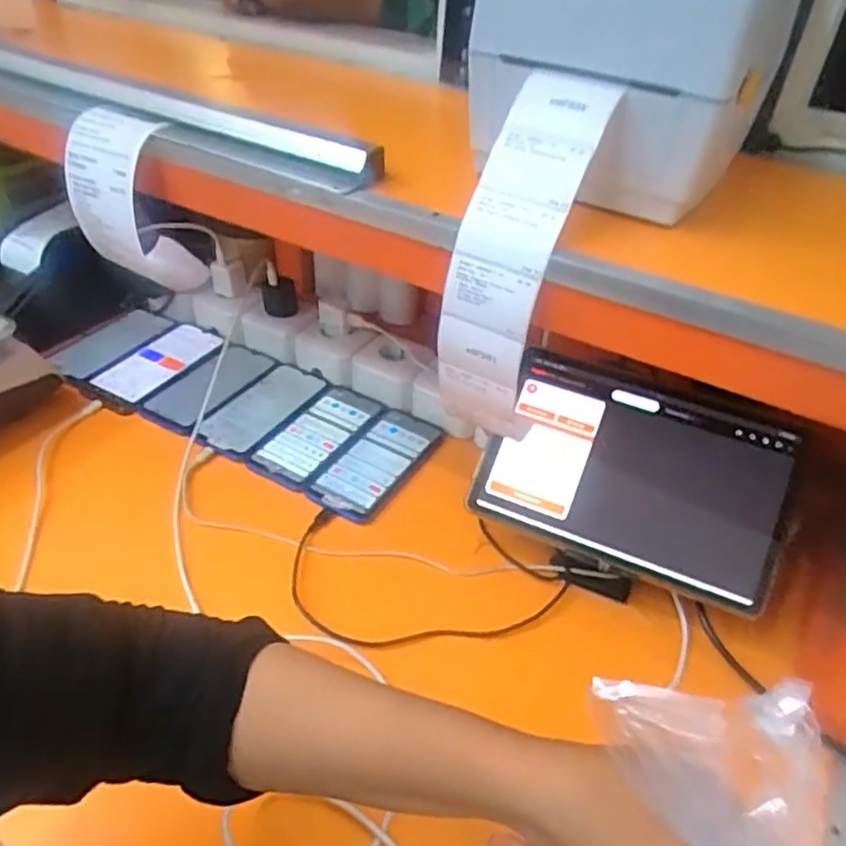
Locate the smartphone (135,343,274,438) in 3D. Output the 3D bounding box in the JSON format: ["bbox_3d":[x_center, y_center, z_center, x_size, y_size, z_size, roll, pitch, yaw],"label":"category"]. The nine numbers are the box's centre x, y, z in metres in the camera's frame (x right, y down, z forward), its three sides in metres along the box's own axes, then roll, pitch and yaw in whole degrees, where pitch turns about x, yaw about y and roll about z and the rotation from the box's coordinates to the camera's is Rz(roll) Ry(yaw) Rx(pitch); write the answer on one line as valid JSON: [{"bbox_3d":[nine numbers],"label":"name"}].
[{"bbox_3d":[-0.251,-0.045,0.780,0.081,0.016,0.158,23,43,21],"label":"smartphone"}]

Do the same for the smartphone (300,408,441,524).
[{"bbox_3d":[-0.047,0.037,0.697,0.077,0.007,0.167,22,43,20],"label":"smartphone"}]

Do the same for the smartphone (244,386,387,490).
[{"bbox_3d":[-0.111,0.012,0.729,0.078,0.015,0.169,20,39,18],"label":"smartphone"}]

